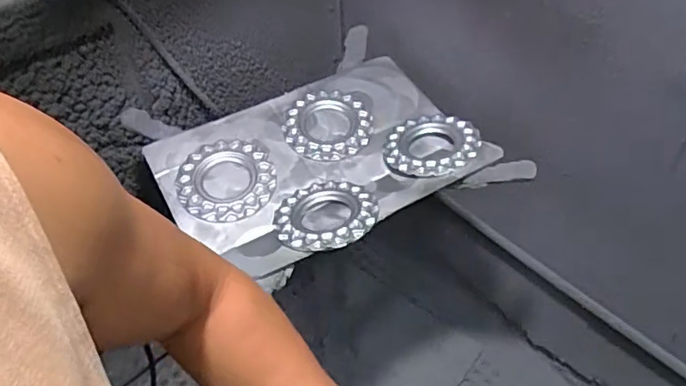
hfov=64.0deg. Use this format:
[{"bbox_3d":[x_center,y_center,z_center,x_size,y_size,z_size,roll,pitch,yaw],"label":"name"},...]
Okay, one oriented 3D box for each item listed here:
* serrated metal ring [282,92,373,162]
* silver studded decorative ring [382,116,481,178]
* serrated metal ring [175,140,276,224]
[{"bbox_3d":[-0.027,-0.128,1.028,0.160,0.019,0.165,2,48,-3],"label":"serrated metal ring"},{"bbox_3d":[0.157,-0.082,0.968,0.161,0.020,0.157,-7,38,6],"label":"silver studded decorative ring"},{"bbox_3d":[-0.201,-0.027,0.945,0.163,0.014,0.163,2,48,-3],"label":"serrated metal ring"}]

